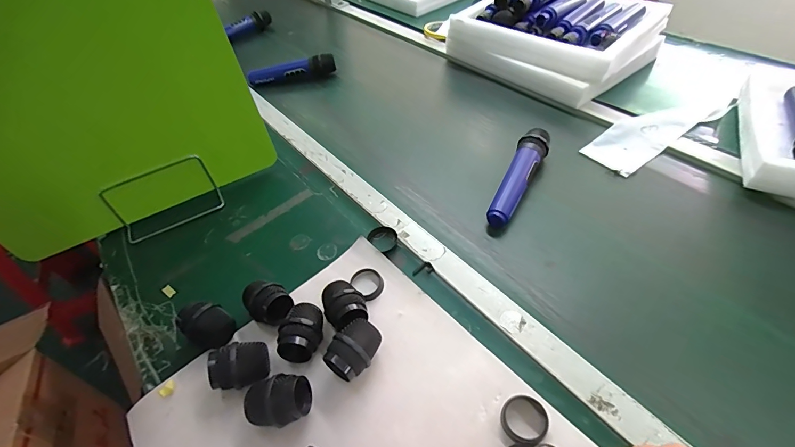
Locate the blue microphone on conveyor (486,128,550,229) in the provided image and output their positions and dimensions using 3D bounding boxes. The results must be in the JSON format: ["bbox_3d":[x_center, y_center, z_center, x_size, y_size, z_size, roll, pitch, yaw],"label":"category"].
[{"bbox_3d":[0.185,-0.071,0.595,0.042,0.044,0.188,19,53,23],"label":"blue microphone on conveyor"}]

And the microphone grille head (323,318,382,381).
[{"bbox_3d":[-0.046,0.135,0.420,0.040,0.046,0.061,21,53,24],"label":"microphone grille head"}]

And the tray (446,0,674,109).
[{"bbox_3d":[0.342,-0.416,0.833,0.318,0.111,0.344,-36,53,-23],"label":"tray"}]

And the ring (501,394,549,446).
[{"bbox_3d":[0.122,0.189,0.377,0.042,0.014,0.042,-4,47,4],"label":"ring"}]

